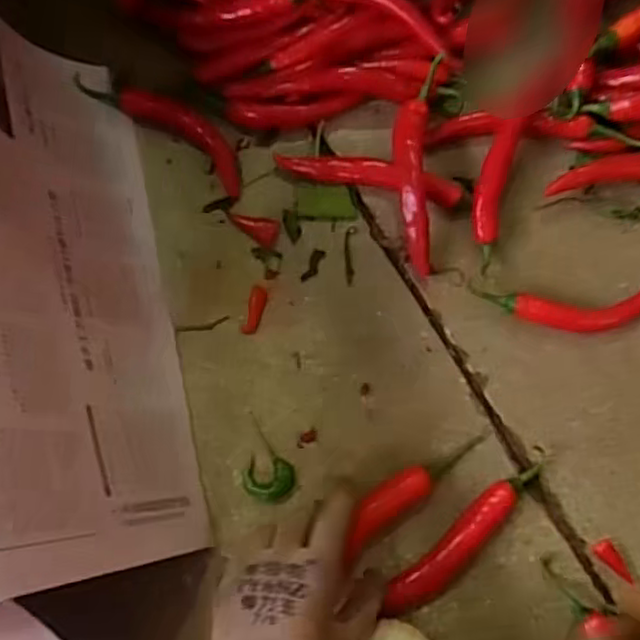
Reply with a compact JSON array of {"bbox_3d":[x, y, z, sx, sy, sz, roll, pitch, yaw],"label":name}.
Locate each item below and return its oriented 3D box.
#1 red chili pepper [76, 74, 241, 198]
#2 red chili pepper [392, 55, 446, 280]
[{"bbox_3d":[-0.116,-0.153,0.535,0.145,0.027,0.039,33,81,9],"label":"red chili pepper"},{"bbox_3d":[0.071,-0.117,0.508,0.032,0.024,0.162,2,77,3],"label":"red chili pepper"}]

